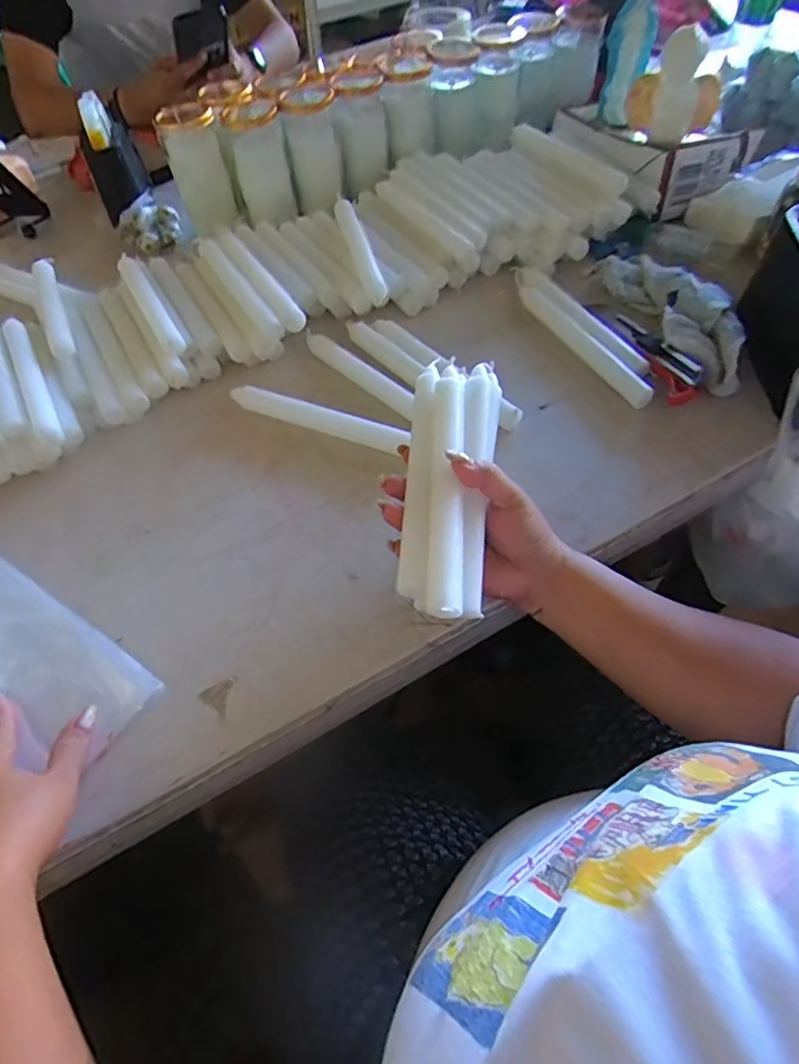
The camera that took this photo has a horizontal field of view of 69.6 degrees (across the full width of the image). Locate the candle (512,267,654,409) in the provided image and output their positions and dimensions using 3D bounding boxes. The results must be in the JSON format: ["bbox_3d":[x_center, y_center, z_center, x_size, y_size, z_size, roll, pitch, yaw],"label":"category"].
[{"bbox_3d":[0.174,-0.198,0.575,0.018,0.015,0.222,-22,56,-11],"label":"candle"}]

